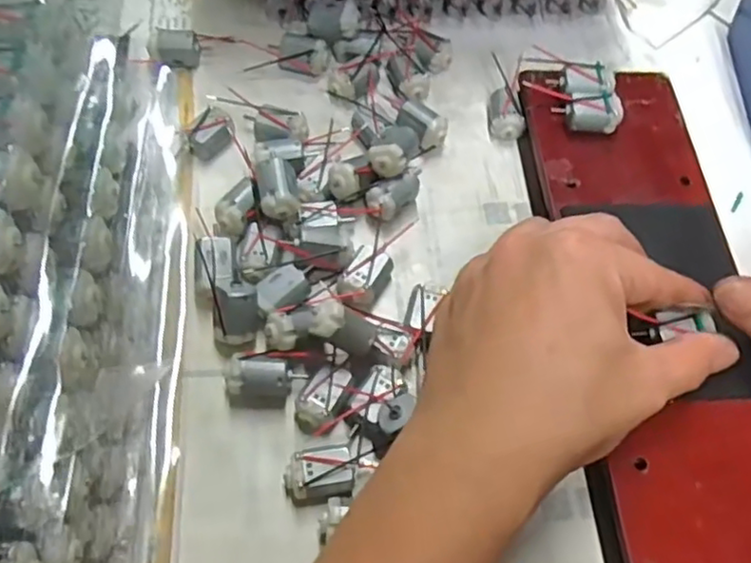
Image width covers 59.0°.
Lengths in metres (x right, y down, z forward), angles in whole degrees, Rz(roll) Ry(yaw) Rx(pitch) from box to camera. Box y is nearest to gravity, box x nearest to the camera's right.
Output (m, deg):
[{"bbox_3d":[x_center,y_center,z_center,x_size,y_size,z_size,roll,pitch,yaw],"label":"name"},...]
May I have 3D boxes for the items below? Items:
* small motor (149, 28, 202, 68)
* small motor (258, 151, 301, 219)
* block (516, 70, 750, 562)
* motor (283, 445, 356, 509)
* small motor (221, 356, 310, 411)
[{"bbox_3d":[-0.115,-0.133,0.382,0.025,0.016,0.019,1,64,-3],"label":"small motor"},{"bbox_3d":[-0.047,-0.044,0.324,0.019,0.017,0.030,-8,64,-7],"label":"small motor"},{"bbox_3d":[0.129,0.016,0.308,0.088,0.020,0.284,-2,62,-5],"label":"block"},{"bbox_3d":[-0.024,0.082,0.278,0.028,0.014,0.021,-6,64,-7],"label":"motor"},{"bbox_3d":[-0.049,0.045,0.292,0.033,0.020,0.018,2,64,-2],"label":"small motor"}]

